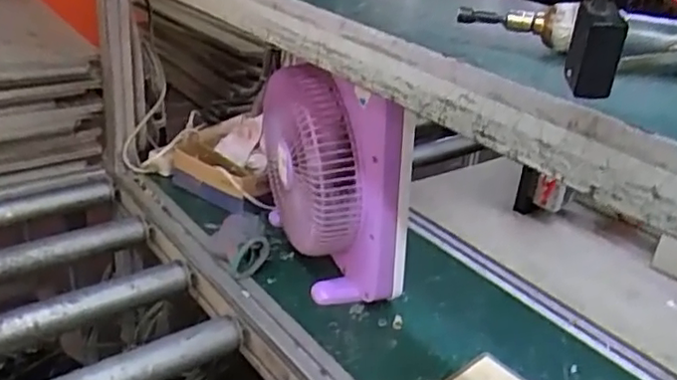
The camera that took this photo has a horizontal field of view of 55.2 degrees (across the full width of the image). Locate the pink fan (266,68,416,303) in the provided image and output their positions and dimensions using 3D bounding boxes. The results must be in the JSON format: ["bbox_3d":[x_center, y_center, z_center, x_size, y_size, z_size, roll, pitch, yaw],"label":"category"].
[{"bbox_3d":[-0.006,-0.005,0.875,0.114,0.302,0.244,-10,30,-27],"label":"pink fan"}]

